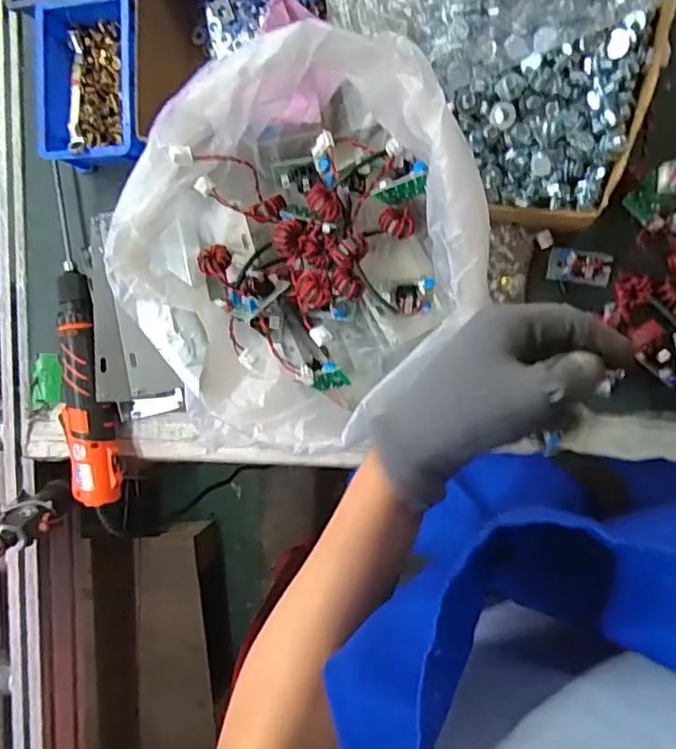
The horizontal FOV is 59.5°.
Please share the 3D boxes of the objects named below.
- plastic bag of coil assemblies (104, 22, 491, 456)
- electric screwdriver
[{"bbox_3d":[-0.029,-0.097,0.446,0.252,0.141,0.234,-42,89,9],"label":"plastic bag of coil assemblies"},{"bbox_3d":[-0.262,-0.037,0.590,0.052,0.040,0.338,-8,94,8],"label":"electric screwdriver"}]

